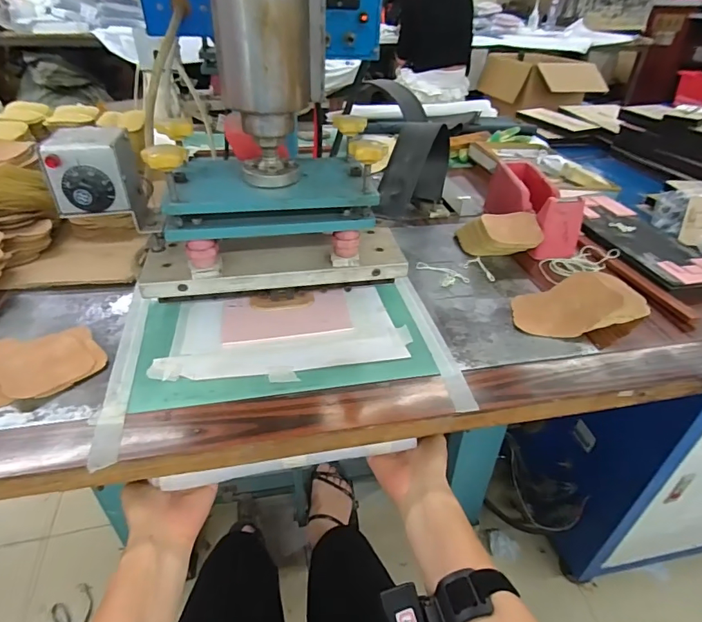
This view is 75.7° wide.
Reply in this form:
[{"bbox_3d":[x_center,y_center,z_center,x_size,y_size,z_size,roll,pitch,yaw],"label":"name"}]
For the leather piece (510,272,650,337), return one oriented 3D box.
[{"bbox_3d":[0.295,-0.013,0.580,0.169,0.045,0.091,-4,37,-8],"label":"leather piece"}]

